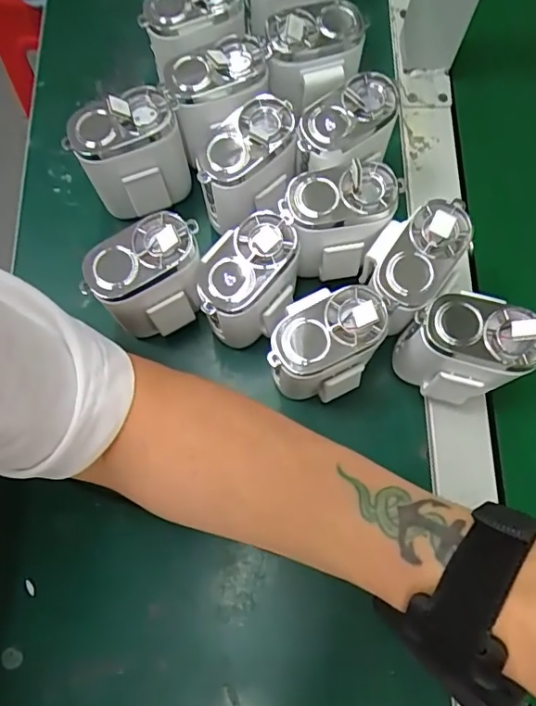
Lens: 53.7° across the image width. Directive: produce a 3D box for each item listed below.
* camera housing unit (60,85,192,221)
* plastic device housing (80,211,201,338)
[{"bbox_3d":[-0.090,-0.132,0.358,0.068,0.082,0.043,-17,75,-4],"label":"camera housing unit"},{"bbox_3d":[-0.072,-0.045,0.333,0.068,0.069,0.045,-38,77,-9],"label":"plastic device housing"}]

